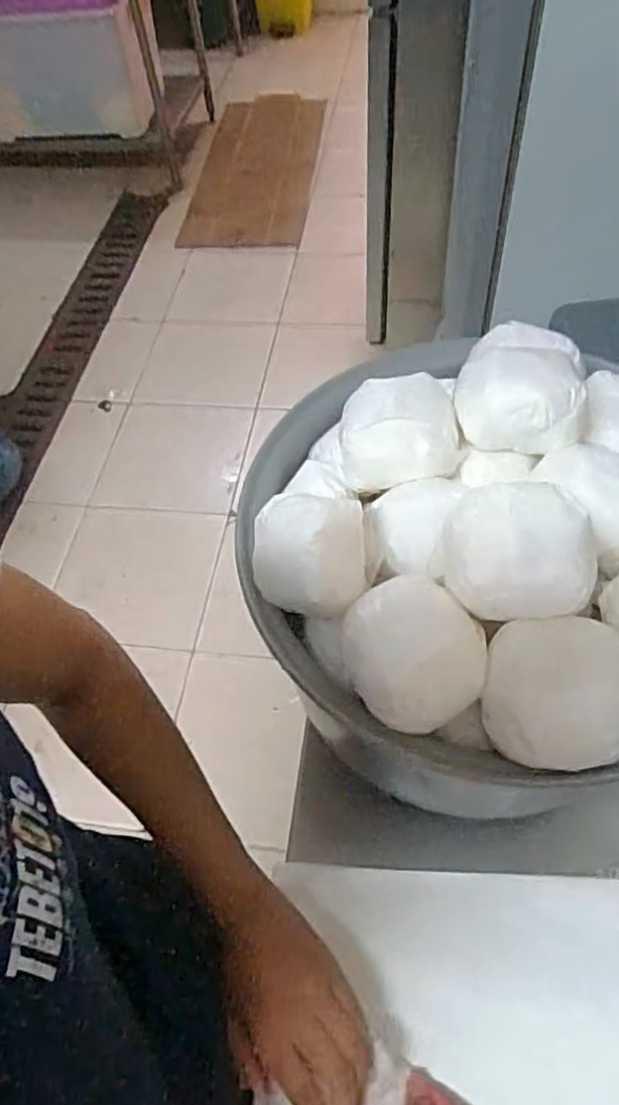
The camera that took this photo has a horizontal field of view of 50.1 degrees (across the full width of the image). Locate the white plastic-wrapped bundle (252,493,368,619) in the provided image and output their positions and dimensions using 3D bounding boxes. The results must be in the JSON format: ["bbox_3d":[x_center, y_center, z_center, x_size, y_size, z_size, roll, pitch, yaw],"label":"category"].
[{"bbox_3d":[-0.001,0.001,0.416,0.069,0.058,0.073,-2,56,3],"label":"white plastic-wrapped bundle"}]

